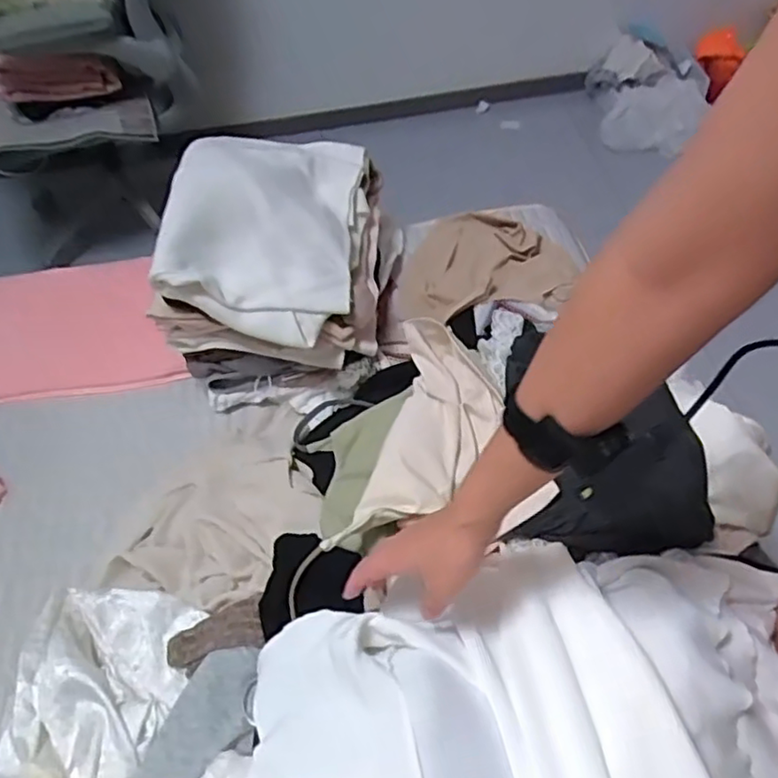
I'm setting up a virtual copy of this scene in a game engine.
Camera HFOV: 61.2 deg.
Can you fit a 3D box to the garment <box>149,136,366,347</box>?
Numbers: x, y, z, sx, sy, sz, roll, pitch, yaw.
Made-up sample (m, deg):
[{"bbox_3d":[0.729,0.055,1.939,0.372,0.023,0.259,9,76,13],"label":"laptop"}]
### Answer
[{"bbox_3d":[-0.160,-0.236,0.870,0.237,0.057,0.354,17,58,-22],"label":"garment"}]

